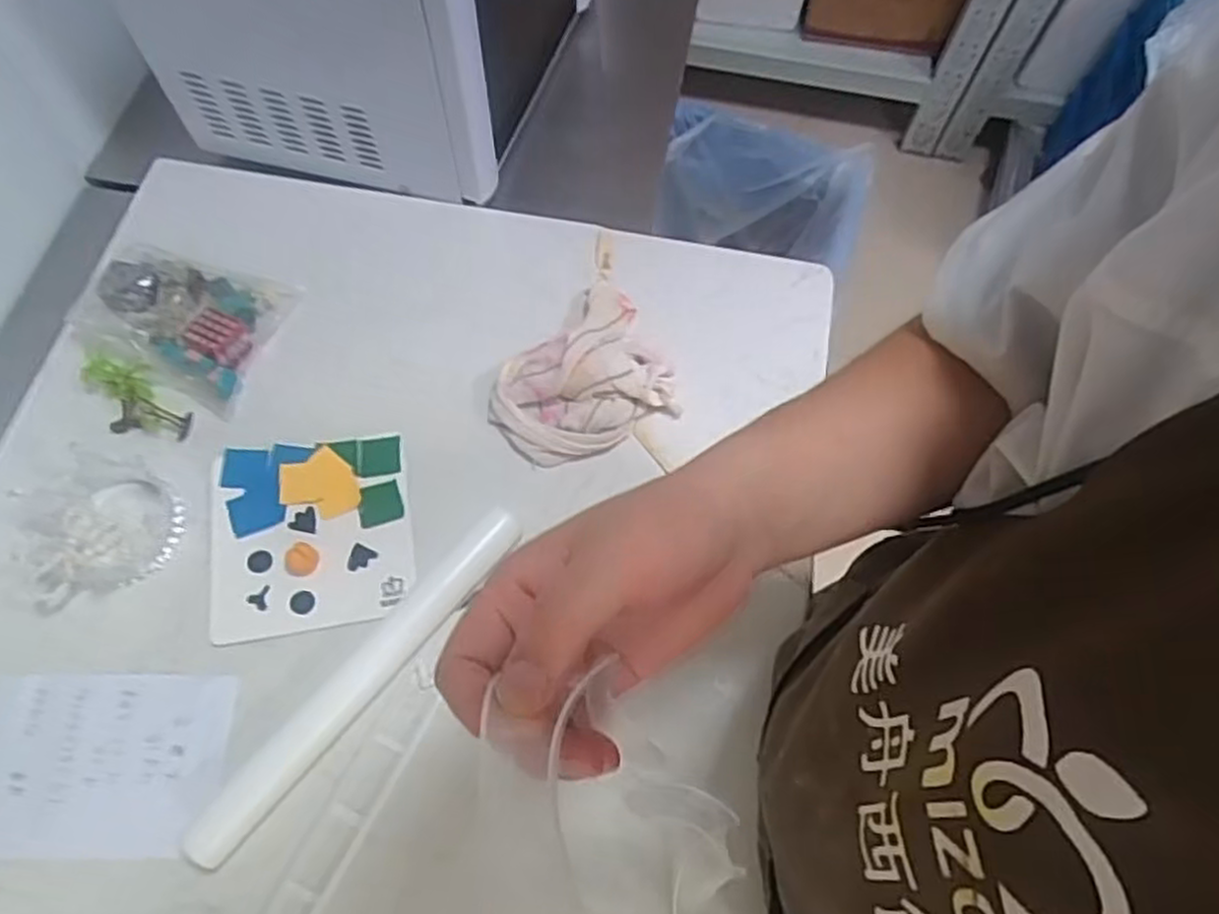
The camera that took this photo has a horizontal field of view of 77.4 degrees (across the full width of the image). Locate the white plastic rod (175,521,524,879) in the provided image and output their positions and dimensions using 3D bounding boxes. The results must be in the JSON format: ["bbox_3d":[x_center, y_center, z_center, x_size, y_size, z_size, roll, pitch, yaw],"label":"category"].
[{"bbox_3d":[-0.189,0.166,0.592,0.036,0.023,0.322,39,70,14],"label":"white plastic rod"}]

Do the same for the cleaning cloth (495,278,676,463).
[{"bbox_3d":[-0.031,-0.078,0.688,0.168,0.045,0.154,-28,70,-14],"label":"cleaning cloth"}]

